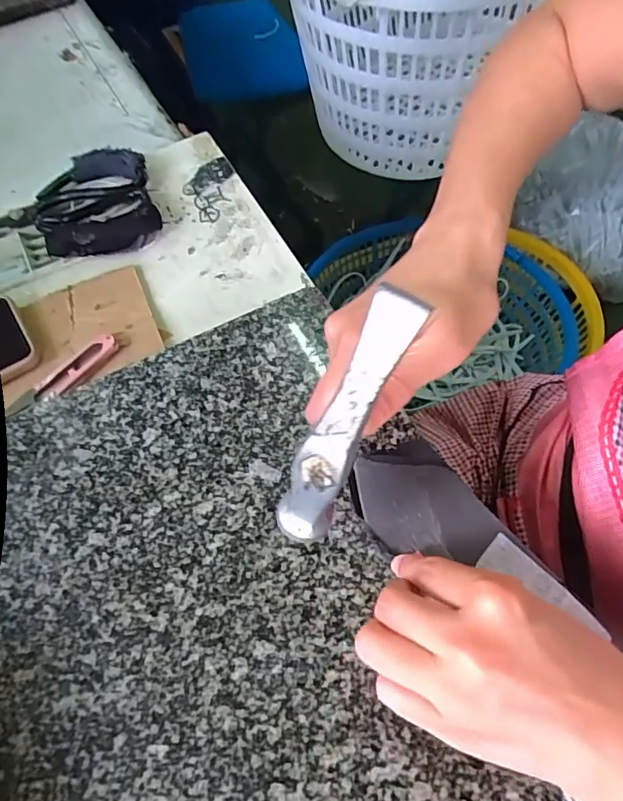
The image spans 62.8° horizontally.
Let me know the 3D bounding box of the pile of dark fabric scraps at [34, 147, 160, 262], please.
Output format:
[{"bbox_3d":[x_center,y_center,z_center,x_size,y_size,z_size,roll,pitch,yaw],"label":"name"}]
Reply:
[{"bbox_3d":[-0.201,-0.183,0.473,0.104,0.021,0.126,-17,61,-8],"label":"pile of dark fabric scraps"}]

